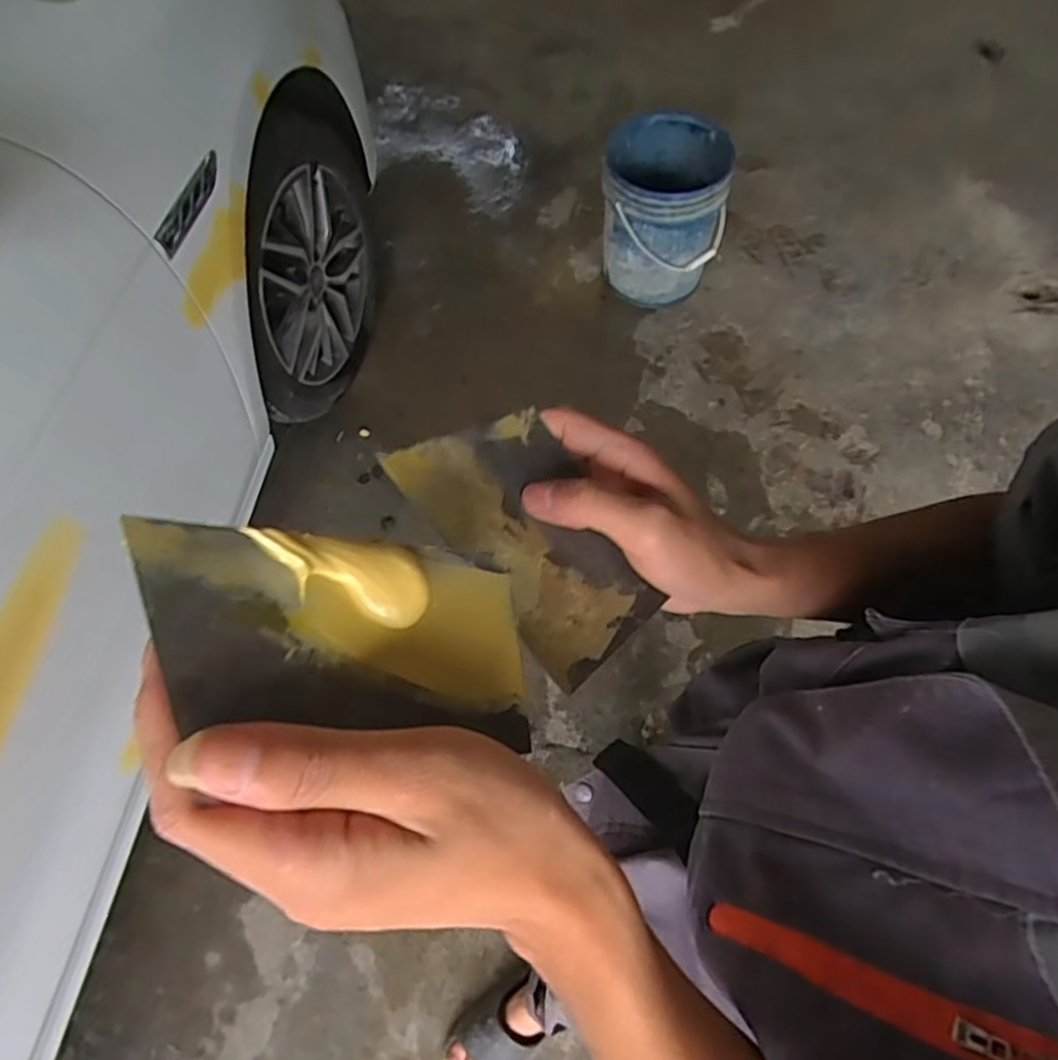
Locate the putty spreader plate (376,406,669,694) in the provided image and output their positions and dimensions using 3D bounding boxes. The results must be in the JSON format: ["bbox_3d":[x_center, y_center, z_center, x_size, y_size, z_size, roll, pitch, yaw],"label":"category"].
[{"bbox_3d":[0.002,0.006,0.304,0.078,0.006,0.125,-30,89,-24],"label":"putty spreader plate"}]

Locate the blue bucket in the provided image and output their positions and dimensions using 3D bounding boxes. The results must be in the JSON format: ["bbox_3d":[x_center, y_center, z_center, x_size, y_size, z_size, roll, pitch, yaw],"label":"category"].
[{"bbox_3d":[0.323,-0.761,1.611,0.283,0.397,0.283,9,64,7],"label":"blue bucket"}]

